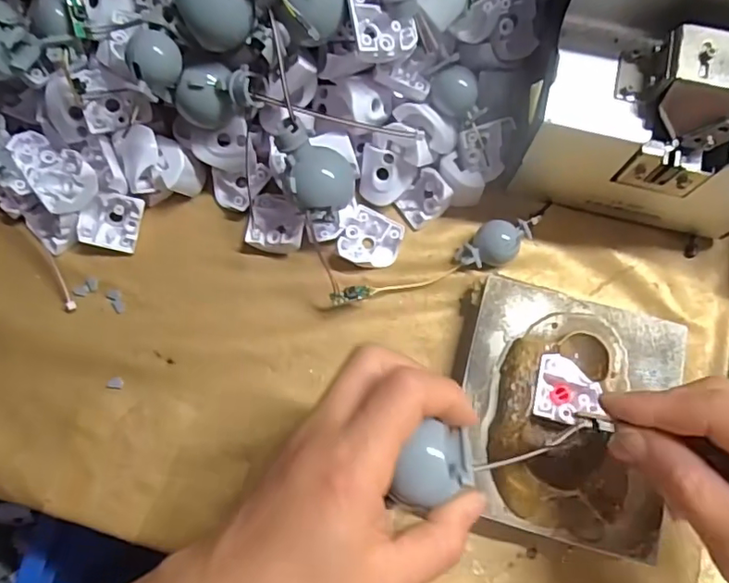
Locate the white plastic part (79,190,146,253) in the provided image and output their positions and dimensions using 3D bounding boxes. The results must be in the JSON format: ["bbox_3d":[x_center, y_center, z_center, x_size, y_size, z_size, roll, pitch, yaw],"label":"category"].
[{"bbox_3d":[-0.141,-0.040,0.312,0.031,0.008,0.032,15,112,-11],"label":"white plastic part"}]

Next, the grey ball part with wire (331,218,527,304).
[{"bbox_3d":[0.036,-0.015,0.308,0.112,0.020,0.022,-16,76,-3],"label":"grey ball part with wire"}]

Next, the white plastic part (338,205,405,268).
[{"bbox_3d":[0.002,-0.027,0.314,0.032,0.015,0.032,27,78,8],"label":"white plastic part"}]

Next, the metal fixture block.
[{"bbox_3d":[0.099,0.059,0.276,0.099,0.028,0.113,15,76,5],"label":"metal fixture block"}]

